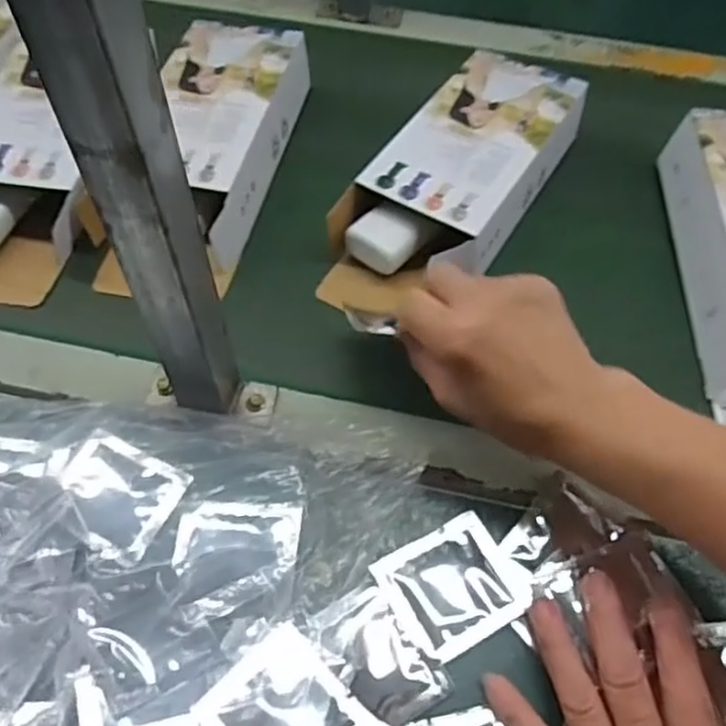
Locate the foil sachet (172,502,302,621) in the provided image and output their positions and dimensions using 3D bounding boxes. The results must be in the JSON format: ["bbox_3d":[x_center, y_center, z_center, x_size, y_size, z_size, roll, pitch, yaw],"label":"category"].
[{"bbox_3d":[-0.071,0.109,0.390,0.069,0.006,0.063,1,57,0],"label":"foil sachet"}]

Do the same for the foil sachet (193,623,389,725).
[{"bbox_3d":[-0.036,0.174,0.341,0.060,0.012,0.071,-39,66,-23],"label":"foil sachet"}]

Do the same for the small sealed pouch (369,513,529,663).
[{"bbox_3d":[0.050,0.122,0.388,0.072,0.004,0.062,-28,62,-18],"label":"small sealed pouch"}]

